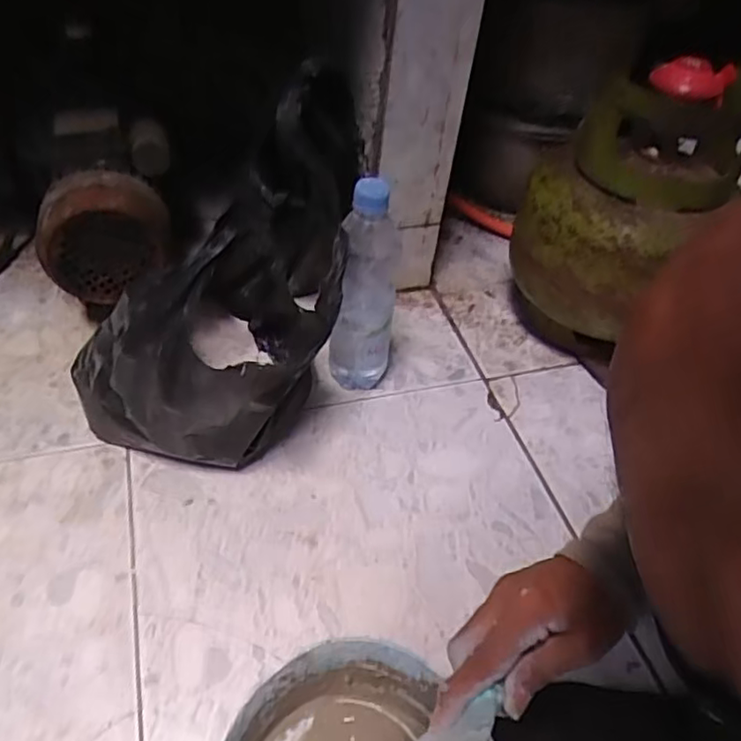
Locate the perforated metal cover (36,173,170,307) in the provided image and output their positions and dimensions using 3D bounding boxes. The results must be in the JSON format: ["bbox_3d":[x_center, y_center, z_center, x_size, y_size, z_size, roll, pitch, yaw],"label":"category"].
[{"bbox_3d":[-0.290,-0.148,0.698,0.133,0.118,0.081,-1,41,-10],"label":"perforated metal cover"}]

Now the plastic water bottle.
[{"bbox_3d":[-0.006,-0.074,0.650,0.064,0.238,0.052,6,40,-2],"label":"plastic water bottle"}]

